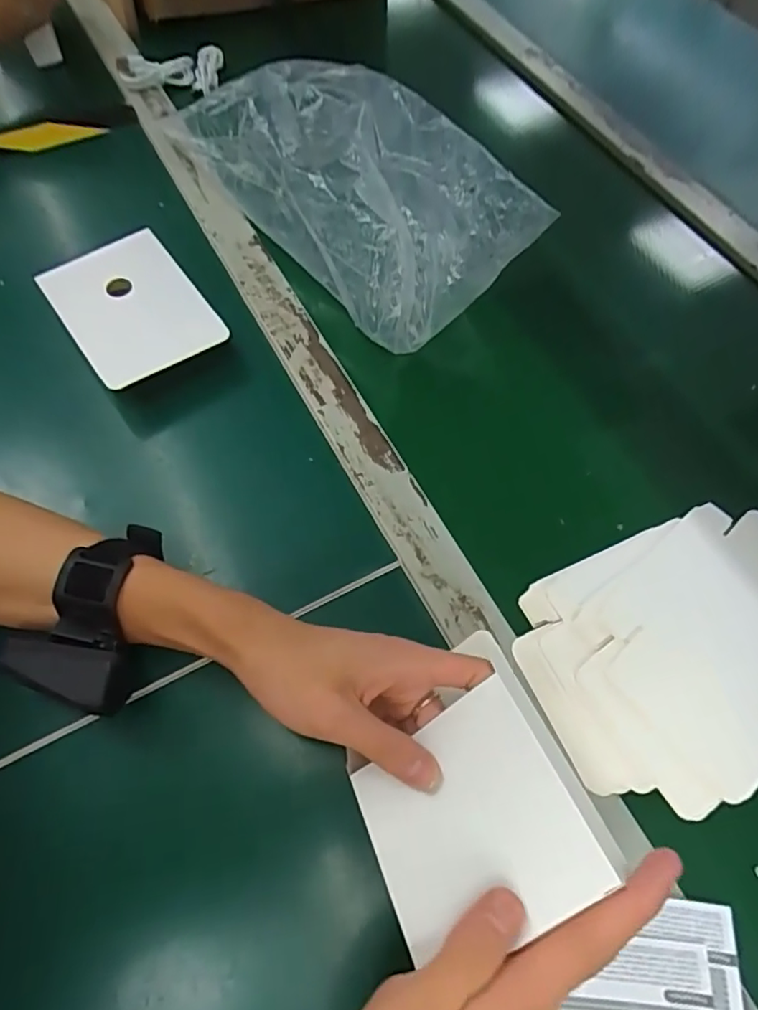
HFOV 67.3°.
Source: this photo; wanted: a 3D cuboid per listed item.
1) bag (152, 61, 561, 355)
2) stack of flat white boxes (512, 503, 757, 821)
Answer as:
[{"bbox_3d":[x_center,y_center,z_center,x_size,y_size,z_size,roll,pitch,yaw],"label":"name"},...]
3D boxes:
[{"bbox_3d":[-0.042,-0.299,0.506,0.152,0.096,0.374,-34,69,-17],"label":"bag"},{"bbox_3d":[0.208,0.085,0.365,0.226,0.016,0.152,-22,66,-13],"label":"stack of flat white boxes"}]

